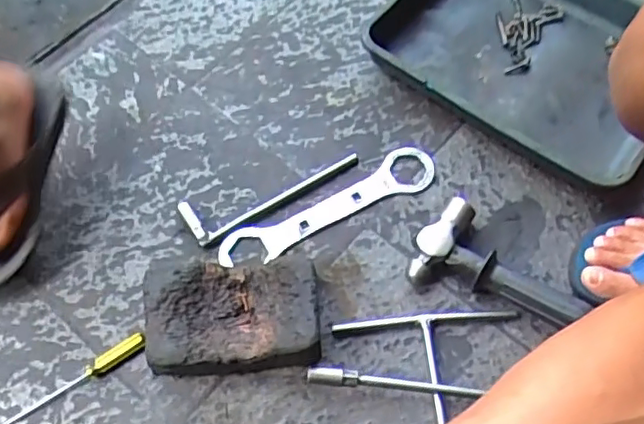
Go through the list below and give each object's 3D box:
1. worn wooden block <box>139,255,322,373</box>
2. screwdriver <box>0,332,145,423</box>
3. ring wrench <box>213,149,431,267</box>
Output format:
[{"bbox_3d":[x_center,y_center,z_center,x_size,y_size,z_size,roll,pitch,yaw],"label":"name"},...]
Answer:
[{"bbox_3d":[-0.088,0.104,0.634,0.176,0.058,0.115,-7,64,-1],"label":"worn wooden block"},{"bbox_3d":[-0.270,0.181,0.634,0.191,0.012,0.020,-30,67,-11],"label":"screwdriver"},{"bbox_3d":[0.009,-0.005,0.713,0.269,0.009,0.053,-27,66,-10],"label":"ring wrench"}]

